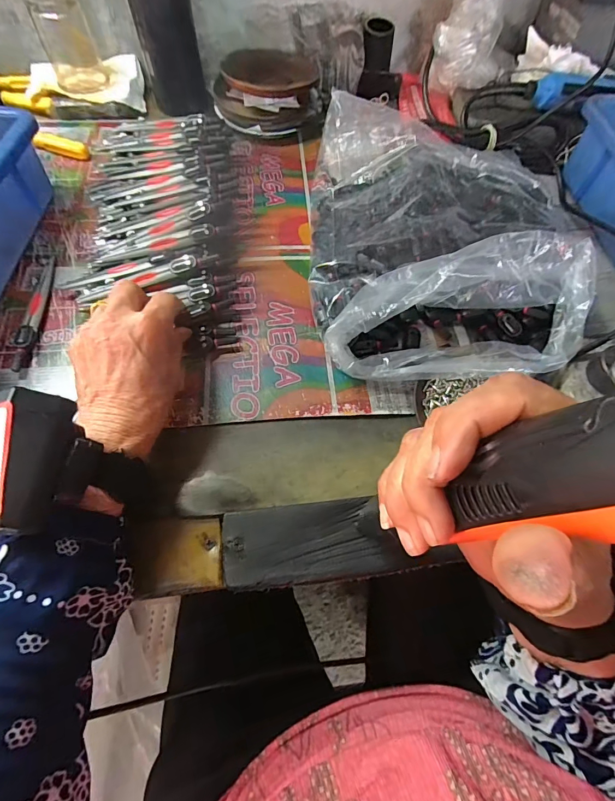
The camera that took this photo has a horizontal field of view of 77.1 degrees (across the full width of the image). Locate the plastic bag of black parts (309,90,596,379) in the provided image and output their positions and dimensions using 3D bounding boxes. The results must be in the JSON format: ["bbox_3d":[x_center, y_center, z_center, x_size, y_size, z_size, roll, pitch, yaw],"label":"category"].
[{"bbox_3d":[0.122,-0.158,0.351,0.233,0.058,0.287,0,68,1],"label":"plastic bag of black parts"}]

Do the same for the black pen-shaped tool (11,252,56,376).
[{"bbox_3d":[-0.243,-0.086,0.340,0.016,0.009,0.132,-6,63,-6],"label":"black pen-shaped tool"}]

